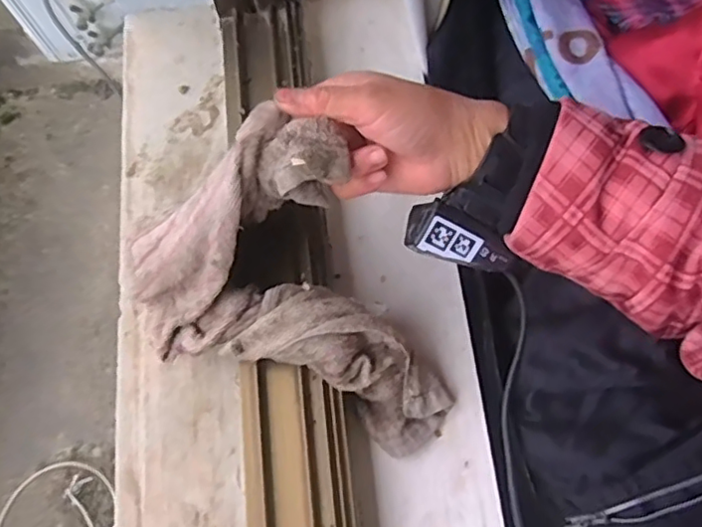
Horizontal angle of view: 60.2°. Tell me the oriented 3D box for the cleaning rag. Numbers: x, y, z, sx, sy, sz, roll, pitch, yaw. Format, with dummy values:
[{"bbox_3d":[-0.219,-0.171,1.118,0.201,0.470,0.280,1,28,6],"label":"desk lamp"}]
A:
[{"bbox_3d":[-0.041,0.011,0.404,0.245,0.171,0.140,19,72,9],"label":"cleaning rag"}]

